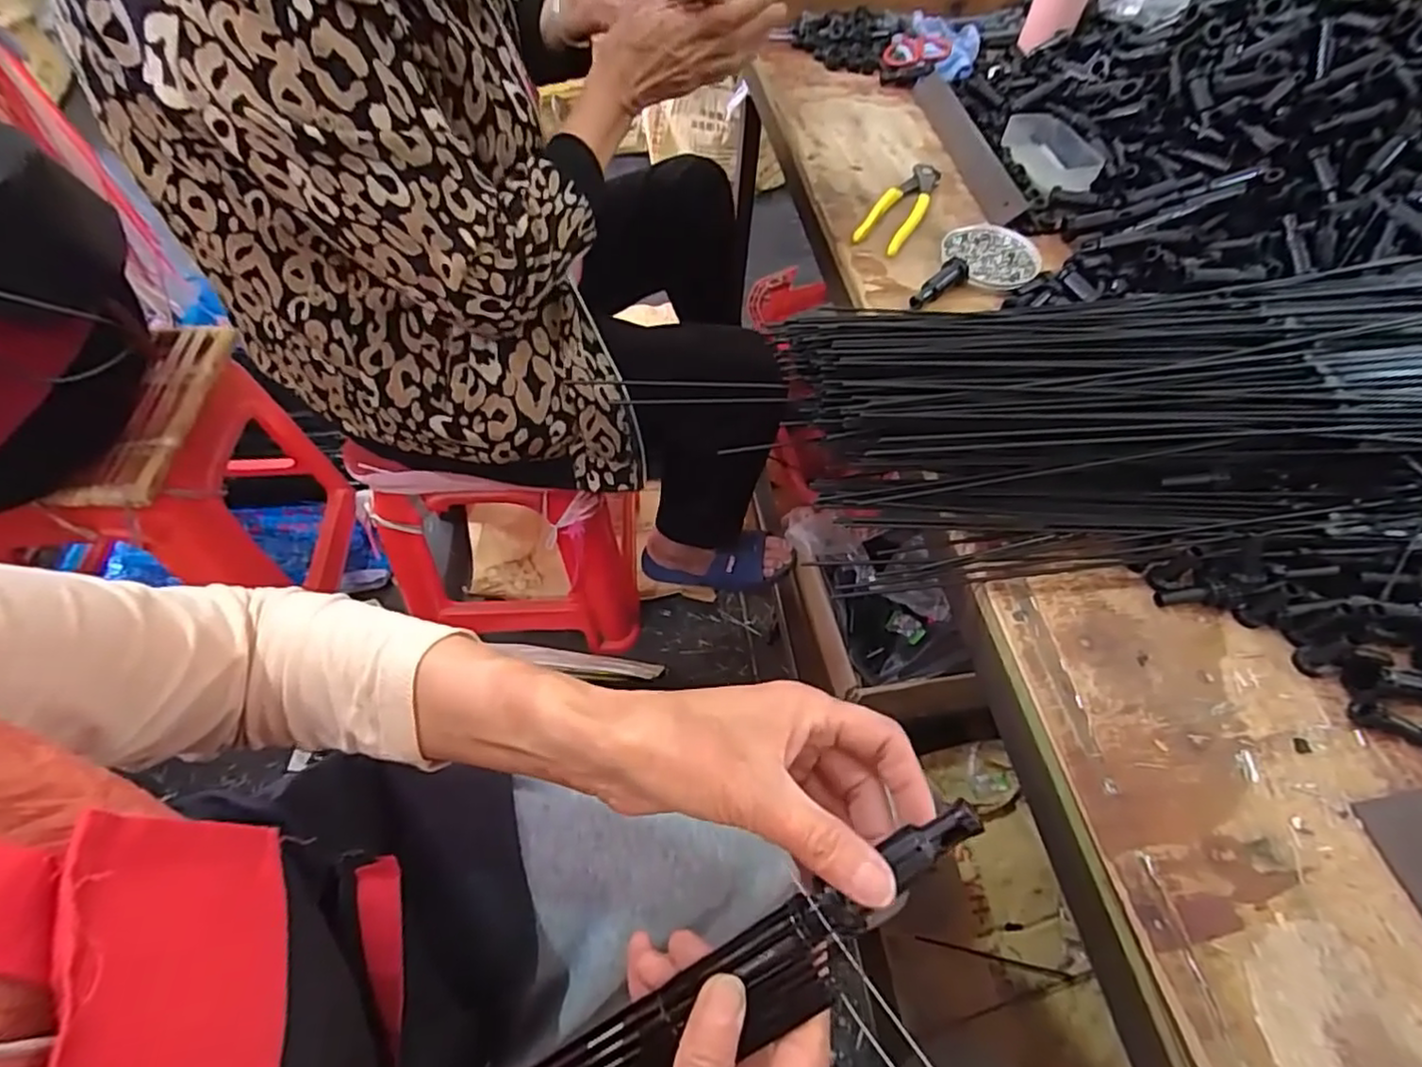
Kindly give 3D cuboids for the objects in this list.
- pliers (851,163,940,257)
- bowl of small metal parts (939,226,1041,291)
[{"bbox_3d":[0.198,-0.340,0.678,0.045,0.014,0.166,26,58,16],"label":"pliers"},{"bbox_3d":[0.265,-0.263,0.627,0.089,0.014,0.092,1,55,-1],"label":"bowl of small metal parts"}]

